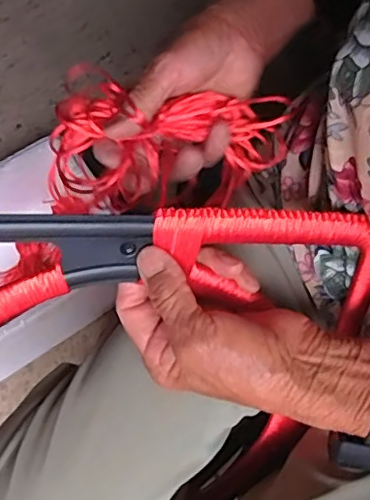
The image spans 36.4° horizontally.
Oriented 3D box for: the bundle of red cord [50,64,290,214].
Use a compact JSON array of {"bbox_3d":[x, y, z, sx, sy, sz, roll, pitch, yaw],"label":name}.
[{"bbox_3d":[-0.011,-0.077,0.388,0.161,0.068,0.078,-9,69,-10],"label":"bundle of red cord"}]

